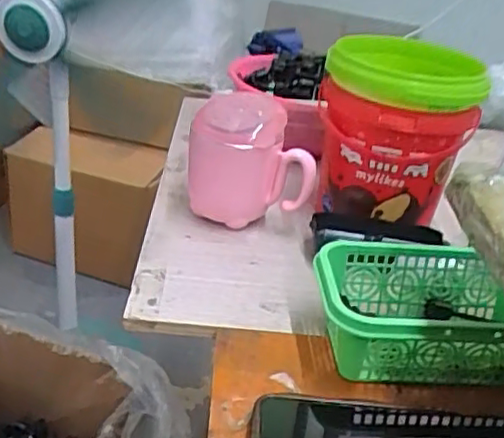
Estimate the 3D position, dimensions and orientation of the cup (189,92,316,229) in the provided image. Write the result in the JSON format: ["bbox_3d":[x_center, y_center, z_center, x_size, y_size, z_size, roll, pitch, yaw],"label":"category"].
[{"bbox_3d":[-0.004,-0.048,0.555,0.098,0.104,0.069,2,28,-10],"label":"cup"}]

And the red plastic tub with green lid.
[{"bbox_3d":[0.119,-0.083,0.558,0.124,0.142,0.121,10,28,4],"label":"red plastic tub with green lid"}]

